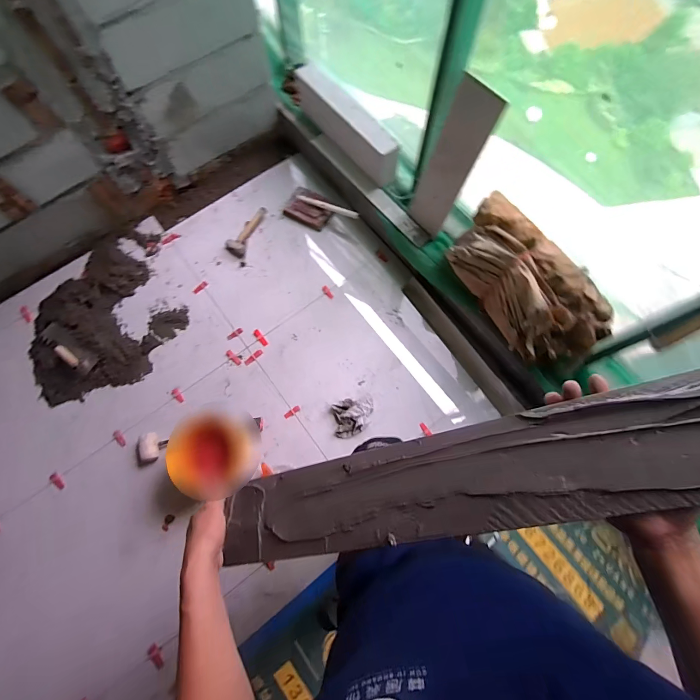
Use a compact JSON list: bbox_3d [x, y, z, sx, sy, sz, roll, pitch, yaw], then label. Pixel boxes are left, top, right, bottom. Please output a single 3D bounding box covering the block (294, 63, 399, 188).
[{"bbox_3d":[-0.037,-1.017,1.600,0.107,0.182,0.669,-36,76,-10],"label":"block"}]

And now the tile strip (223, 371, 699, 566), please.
[{"bbox_3d":[0.141,0.156,0.440,0.759,0.013,0.121,-21,54,23],"label":"tile strip"}]

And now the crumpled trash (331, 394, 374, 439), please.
[{"bbox_3d":[0.018,0.268,1.465,0.170,0.055,0.152,-11,74,-3],"label":"crumpled trash"}]

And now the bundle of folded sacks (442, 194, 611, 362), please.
[{"bbox_3d":[0.604,-0.234,1.294,0.262,0.248,0.594,-29,75,-8],"label":"bundle of folded sacks"}]

